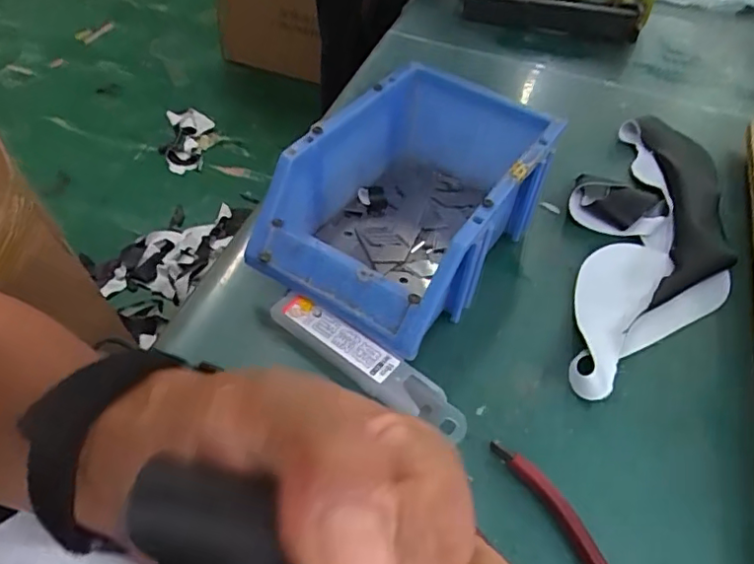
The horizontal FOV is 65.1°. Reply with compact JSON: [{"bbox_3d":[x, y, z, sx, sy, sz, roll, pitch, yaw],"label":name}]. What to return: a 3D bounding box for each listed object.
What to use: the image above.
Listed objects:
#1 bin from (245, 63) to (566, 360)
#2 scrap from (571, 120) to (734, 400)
[{"bbox_3d":[0.023,-0.053,0.373,0.123,0.076,0.180,29,53,18],"label":"bin"},{"bbox_3d":[0.190,-0.029,0.408,0.105,0.020,0.274,12,49,5],"label":"scrap"}]

